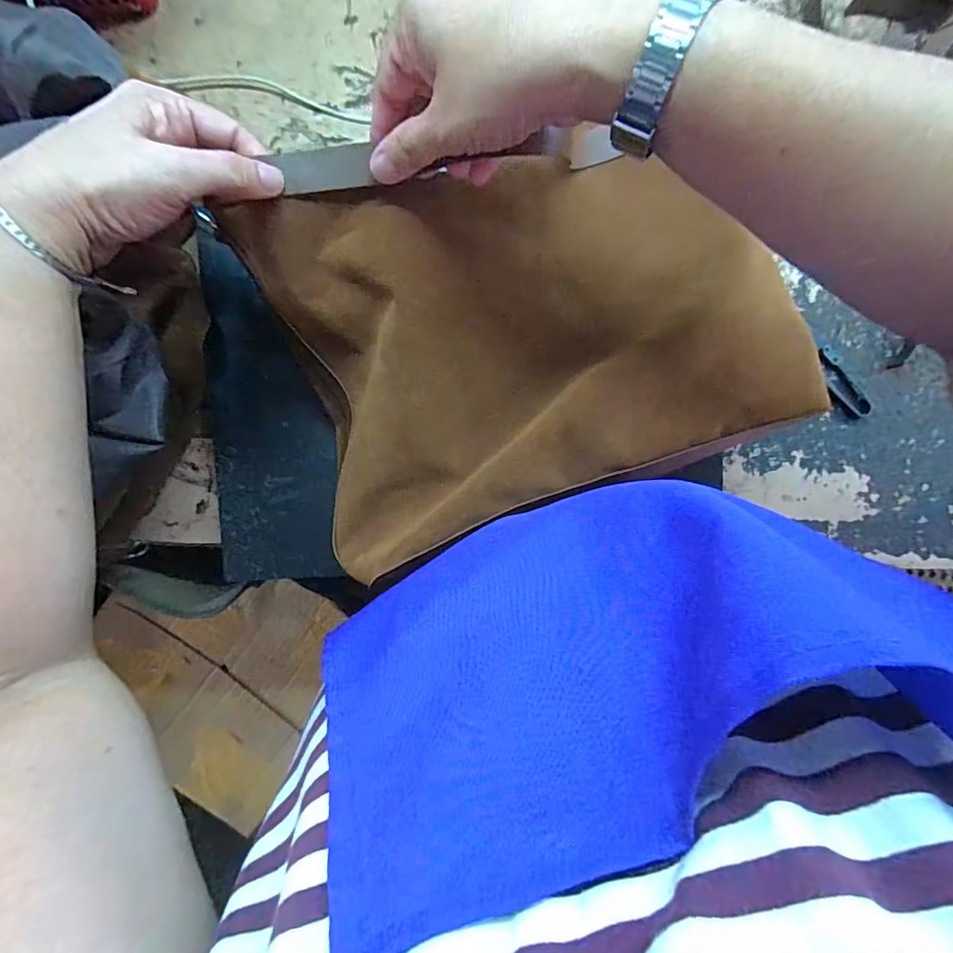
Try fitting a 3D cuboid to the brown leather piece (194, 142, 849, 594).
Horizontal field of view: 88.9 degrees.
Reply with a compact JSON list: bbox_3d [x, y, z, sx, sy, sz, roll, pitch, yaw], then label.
[{"bbox_3d":[0.041,-0.080,0.301,0.318,0.058,0.211,-13,94,3],"label":"brown leather piece"}]

